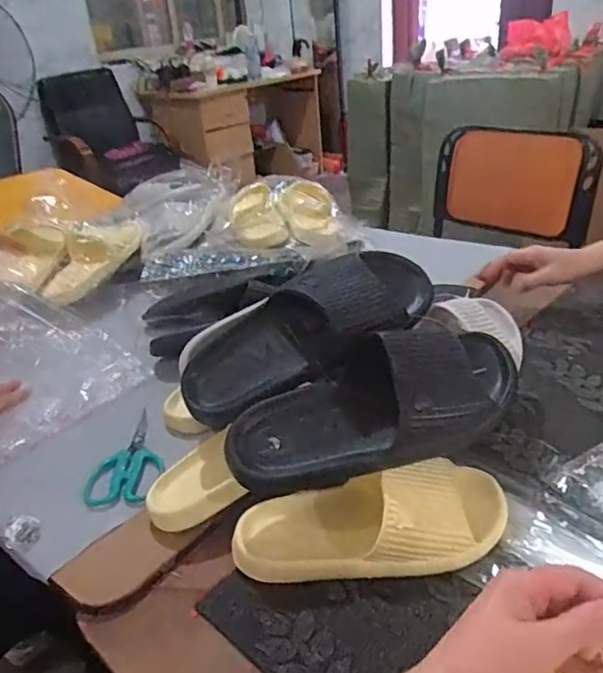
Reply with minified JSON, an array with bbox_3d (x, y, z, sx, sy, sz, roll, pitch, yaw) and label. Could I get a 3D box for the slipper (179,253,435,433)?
[{"bbox_3d":[0.001,-0.007,0.583,0.263,0.083,0.107,-30,31,-1],"label":"slipper"}]

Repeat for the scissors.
[{"bbox_3d":[-0.195,0.137,0.662,0.080,0.018,0.136,-5,28,2],"label":"scissors"}]

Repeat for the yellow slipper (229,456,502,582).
[{"bbox_3d":[0.061,0.165,0.532,0.244,0.072,0.085,-5,28,3],"label":"yellow slipper"}]

